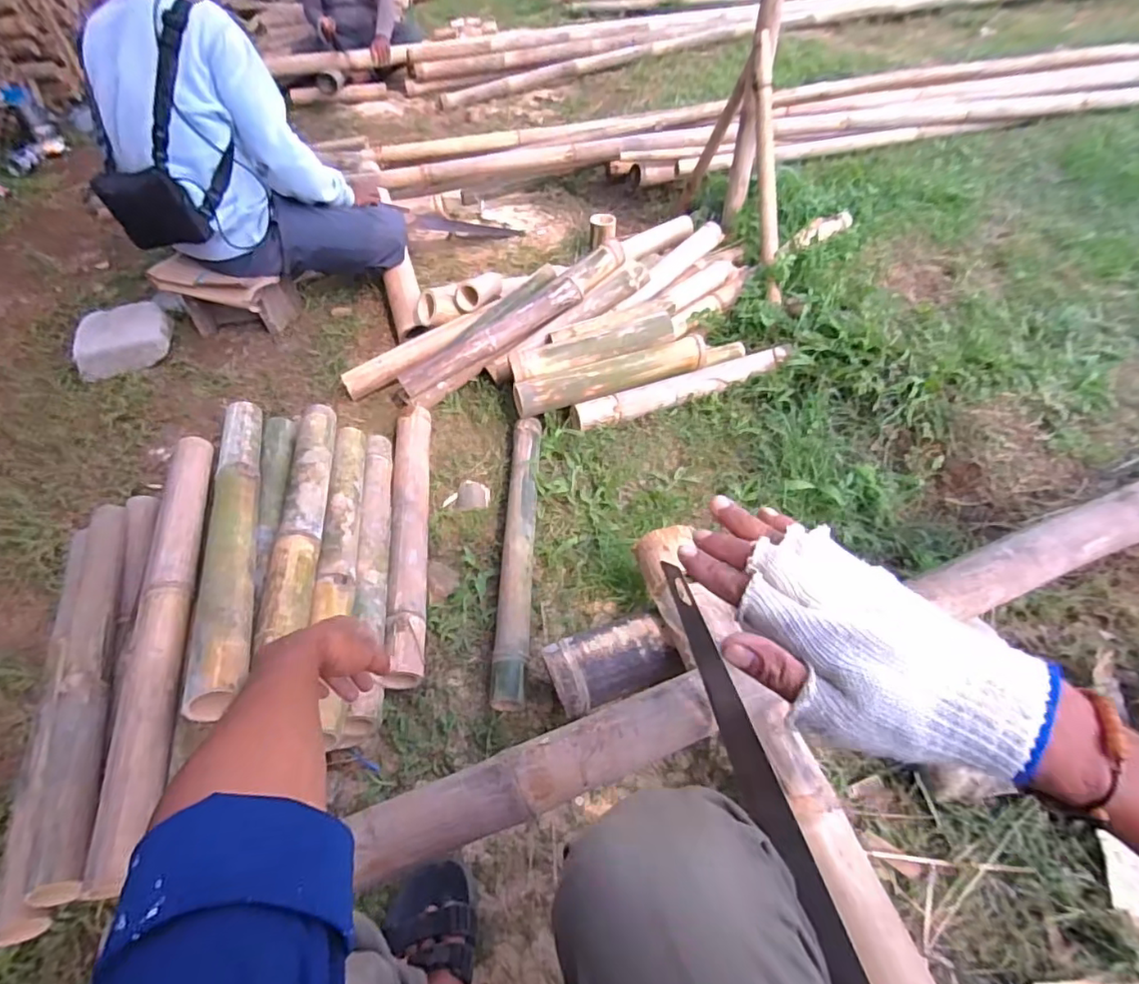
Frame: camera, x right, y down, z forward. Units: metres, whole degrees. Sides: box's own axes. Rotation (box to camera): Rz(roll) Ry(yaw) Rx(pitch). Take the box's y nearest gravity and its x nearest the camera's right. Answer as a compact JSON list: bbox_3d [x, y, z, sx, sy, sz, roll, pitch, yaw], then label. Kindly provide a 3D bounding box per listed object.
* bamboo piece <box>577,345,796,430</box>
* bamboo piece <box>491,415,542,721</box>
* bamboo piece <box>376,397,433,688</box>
[{"bbox_3d":[0.247,-0.228,1.254,0.506,0.046,0.062,-17,47,-12],"label":"bamboo piece"},{"bbox_3d":[-0.090,0.084,1.014,0.056,0.044,0.596,-1,45,2],"label":"bamboo piece"},{"bbox_3d":[-0.287,0.056,1.036,0.064,0.055,0.613,-9,46,-5],"label":"bamboo piece"}]

